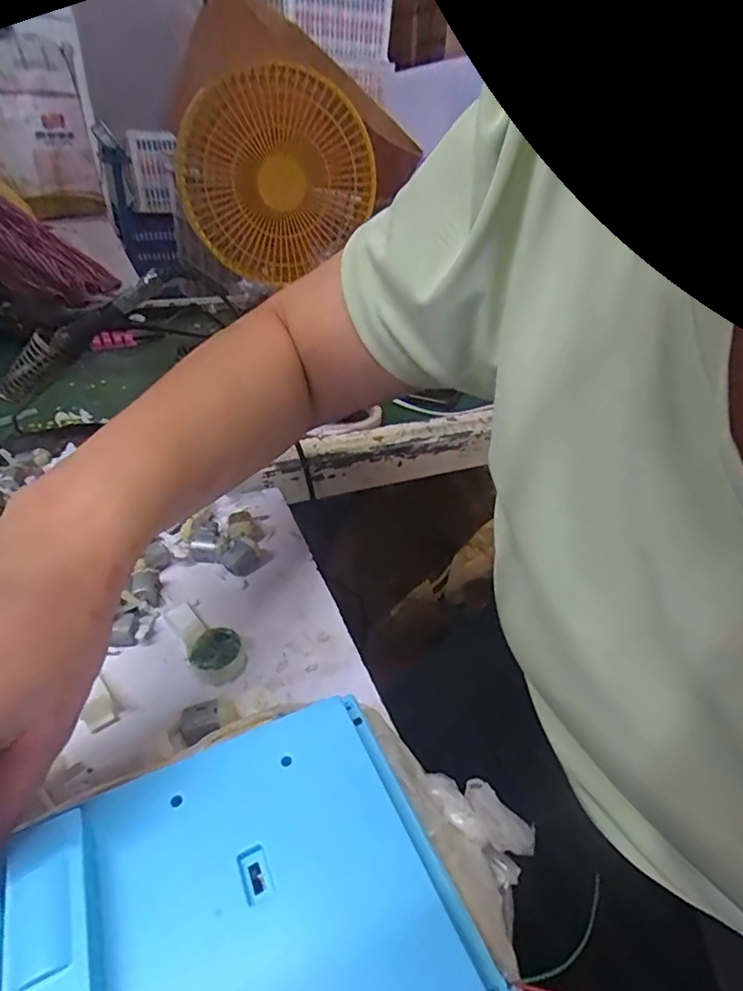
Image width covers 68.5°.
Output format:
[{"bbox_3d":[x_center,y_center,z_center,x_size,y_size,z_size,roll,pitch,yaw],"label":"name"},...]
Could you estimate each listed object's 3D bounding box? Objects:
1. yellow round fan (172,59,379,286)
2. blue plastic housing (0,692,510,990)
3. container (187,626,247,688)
[{"bbox_3d":[-0.103,-0.351,0.609,0.208,0.195,0.043,-9,36,-17],"label":"yellow round fan"},{"bbox_3d":[-0.053,0.140,0.185,0.155,0.019,0.126,-13,37,-23],"label":"blue plastic housing"},{"bbox_3d":[-0.096,0.100,0.340,0.030,0.019,0.032,2,34,-1],"label":"container"}]

